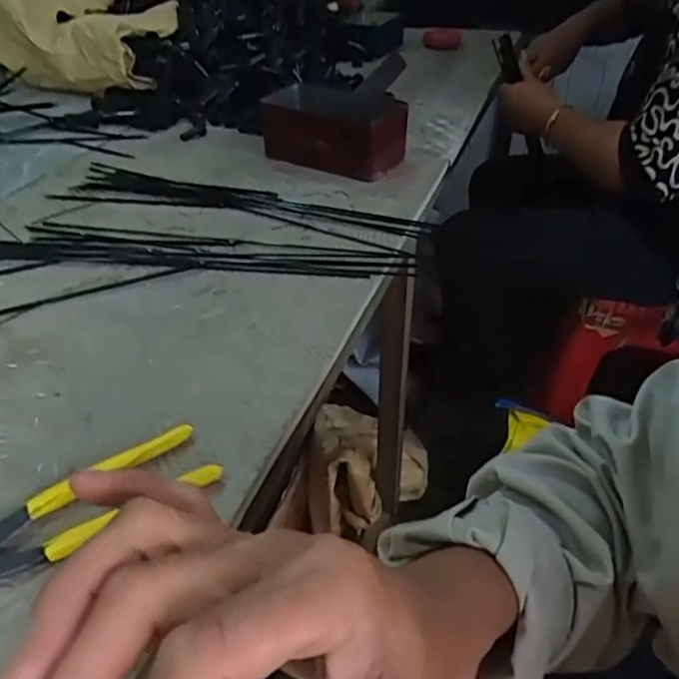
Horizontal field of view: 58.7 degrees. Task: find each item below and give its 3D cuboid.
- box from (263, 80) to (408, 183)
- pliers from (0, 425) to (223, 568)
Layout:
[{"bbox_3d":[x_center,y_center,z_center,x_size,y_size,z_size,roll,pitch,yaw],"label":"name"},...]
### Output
[{"bbox_3d":[-0.009,-0.266,0.759,0.174,0.076,0.092,21,43,27],"label":"box"},{"bbox_3d":[-0.153,0.100,0.356,0.158,0.016,0.050,-23,42,-25],"label":"pliers"}]

